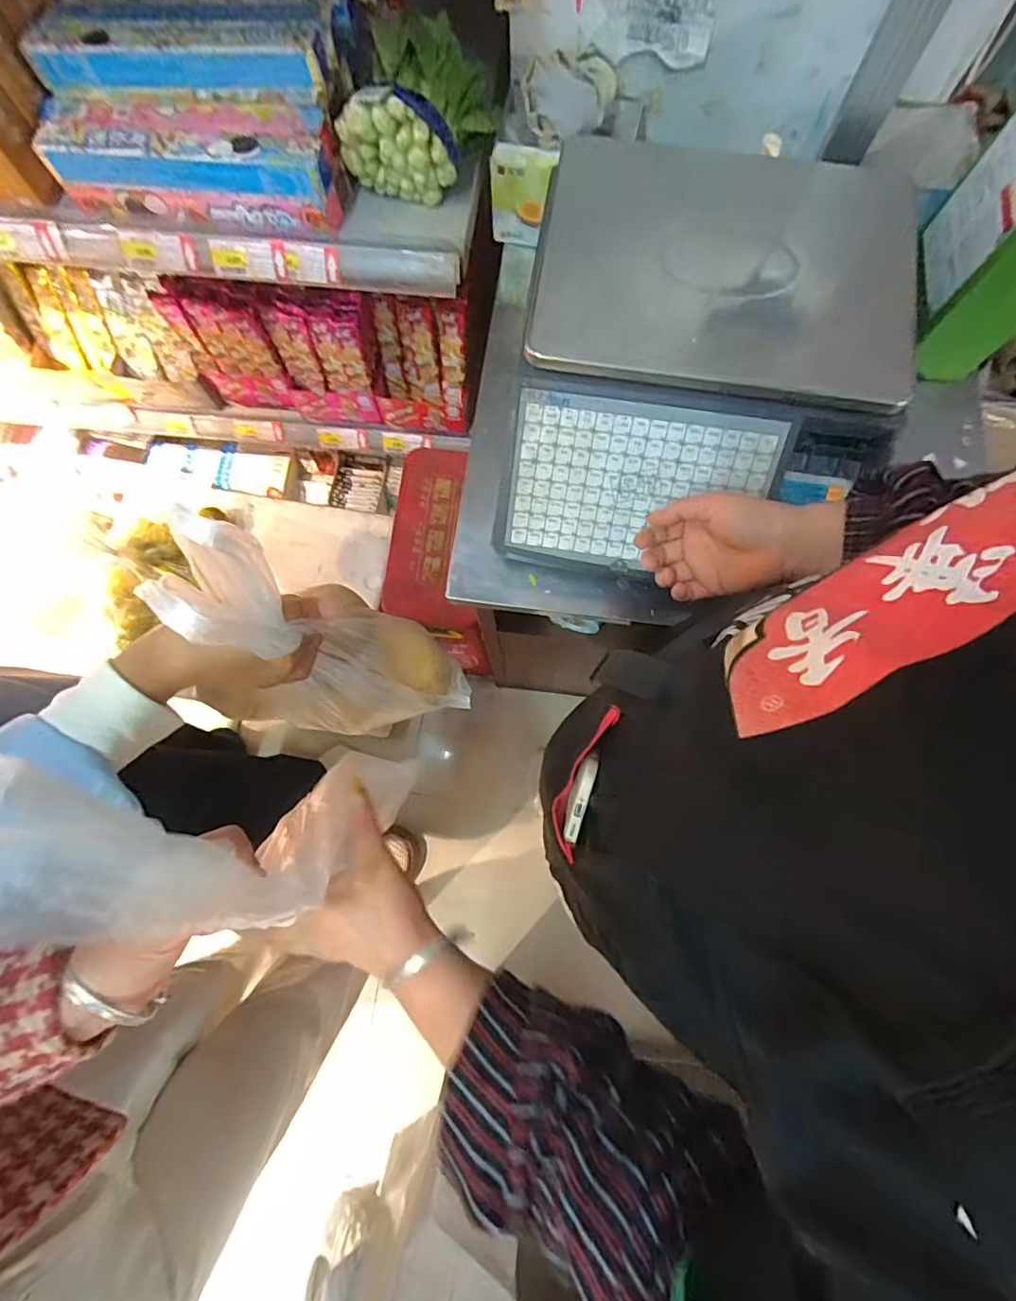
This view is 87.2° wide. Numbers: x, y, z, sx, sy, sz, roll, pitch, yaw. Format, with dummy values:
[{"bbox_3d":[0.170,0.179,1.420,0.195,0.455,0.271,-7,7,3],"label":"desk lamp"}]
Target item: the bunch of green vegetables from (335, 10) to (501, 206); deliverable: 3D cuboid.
[{"bbox_3d":[-0.085,-0.582,0.564,0.122,0.091,0.170,28,80,7],"label":"bunch of green vegetables"}]

